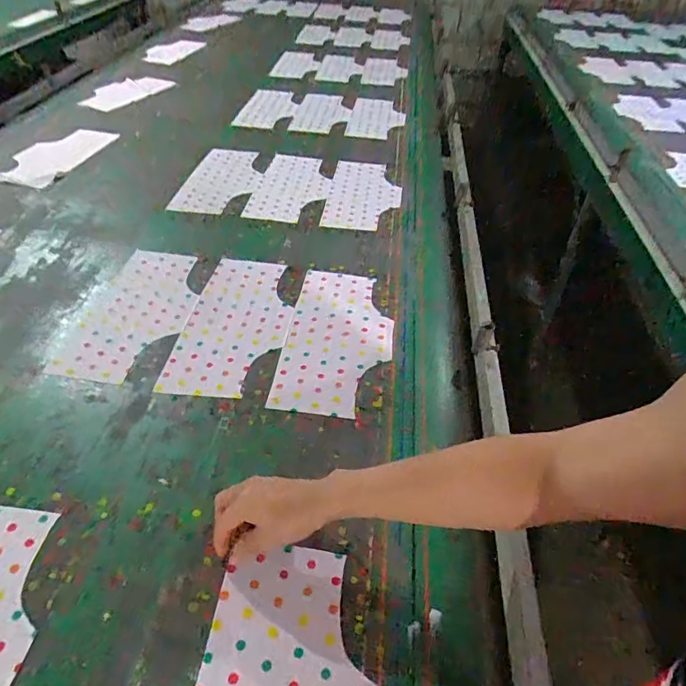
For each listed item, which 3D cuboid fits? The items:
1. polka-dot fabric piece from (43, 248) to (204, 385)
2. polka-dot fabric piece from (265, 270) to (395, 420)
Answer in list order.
[{"bbox_3d":[-0.348,-0.060,0.845,0.182,0.011,0.319,4,43,3],"label":"polka-dot fabric piece"},{"bbox_3d":[-0.005,-0.015,0.809,0.165,0.007,0.317,6,43,4],"label":"polka-dot fabric piece"}]

